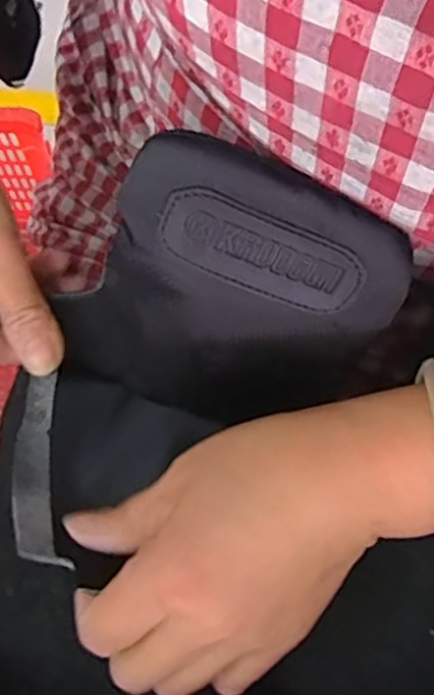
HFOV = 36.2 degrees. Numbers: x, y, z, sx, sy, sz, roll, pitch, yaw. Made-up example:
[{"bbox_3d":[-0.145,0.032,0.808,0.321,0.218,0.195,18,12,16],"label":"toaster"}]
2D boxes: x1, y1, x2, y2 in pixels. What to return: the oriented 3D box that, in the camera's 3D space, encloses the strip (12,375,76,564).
[{"bbox_3d":[-0.084,0.055,0.312,0.024,0.011,0.104,-13,43,-3],"label":"strip"}]

